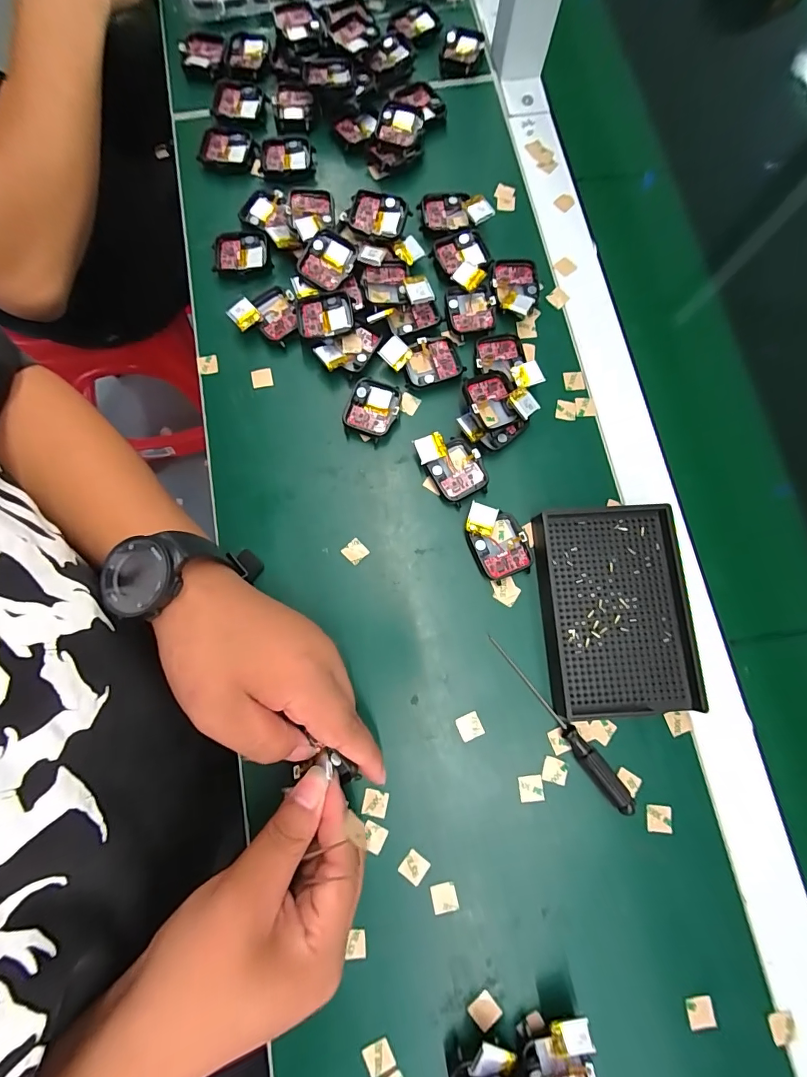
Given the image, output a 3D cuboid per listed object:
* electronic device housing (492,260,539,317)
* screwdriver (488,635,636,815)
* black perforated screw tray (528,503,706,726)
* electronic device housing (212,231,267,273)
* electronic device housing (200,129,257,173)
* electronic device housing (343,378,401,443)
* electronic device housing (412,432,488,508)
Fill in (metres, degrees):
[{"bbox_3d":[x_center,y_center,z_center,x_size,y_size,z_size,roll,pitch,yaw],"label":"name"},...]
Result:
[{"bbox_3d":[0.091,-0.204,0.339,0.039,0.012,0.051,14,79,1],"label":"electronic device housing"},{"bbox_3d":[0.103,0.119,0.276,0.013,0.014,0.129,-36,82,-8],"label":"screwdriver"},{"bbox_3d":[0.144,0.049,0.287,0.095,0.022,0.135,-3,79,-2],"label":"black perforated screw tray"},{"bbox_3d":[-0.134,-0.232,0.345,0.044,0.010,0.035,-10,79,-3],"label":"electronic device housing"},{"bbox_3d":[-0.152,-0.340,0.366,0.046,0.010,0.039,3,79,-1],"label":"electronic device housing"},{"bbox_3d":[-0.024,-0.099,0.321,0.037,0.011,0.043,19,79,2],"label":"electronic device housing"},{"bbox_3d":[0.036,-0.054,0.310,0.037,0.016,0.055,-35,82,-8],"label":"electronic device housing"}]

